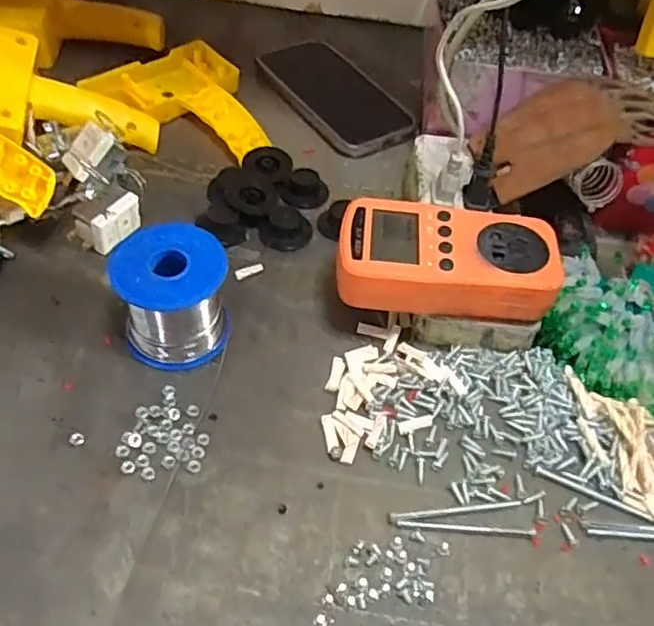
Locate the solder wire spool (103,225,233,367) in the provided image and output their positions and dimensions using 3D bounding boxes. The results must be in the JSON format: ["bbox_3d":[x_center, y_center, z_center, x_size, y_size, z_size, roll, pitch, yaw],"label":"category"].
[{"bbox_3d":[-0.090,-0.011,0.360,0.061,0.062,0.058,-9,54,-13],"label":"solder wire spool"}]

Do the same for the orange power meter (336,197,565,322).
[{"bbox_3d":[0.071,-0.031,0.364,0.126,0.031,0.069,9,52,1],"label":"orange power meter"}]

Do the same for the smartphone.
[{"bbox_3d":[0.008,-0.198,0.556,0.076,0.012,0.165,-27,59,-24],"label":"smartphone"}]

